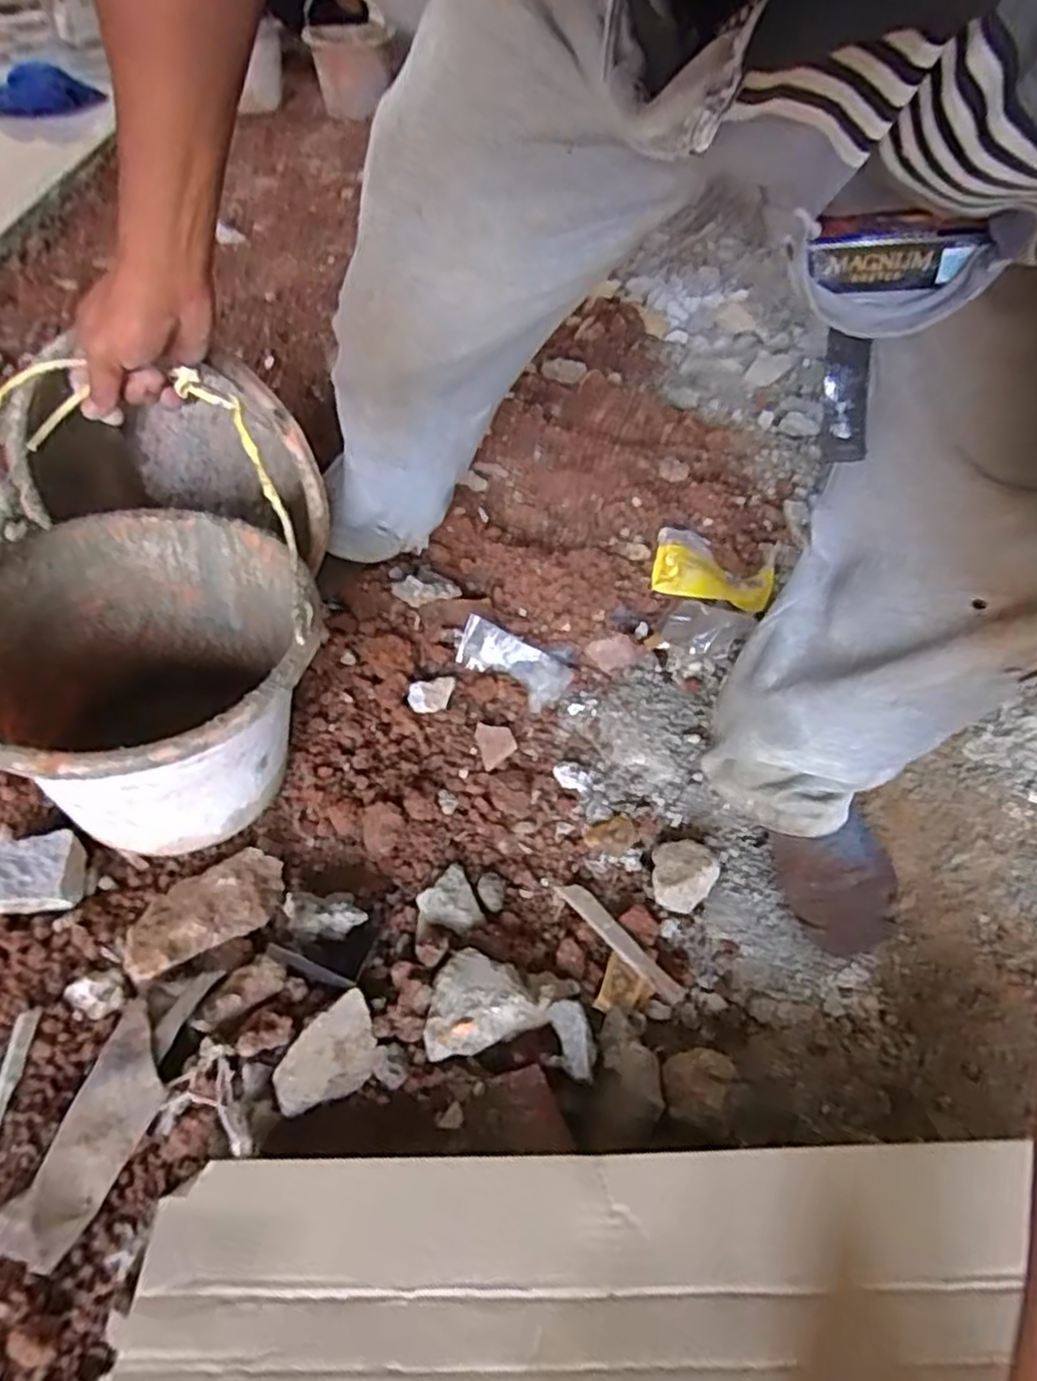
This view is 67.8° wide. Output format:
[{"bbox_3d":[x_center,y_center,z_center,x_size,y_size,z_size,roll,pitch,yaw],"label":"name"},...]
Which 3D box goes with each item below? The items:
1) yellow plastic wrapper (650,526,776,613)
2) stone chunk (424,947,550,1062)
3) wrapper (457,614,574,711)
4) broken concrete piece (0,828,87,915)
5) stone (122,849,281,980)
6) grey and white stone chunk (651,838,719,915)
[{"bbox_3d":[0.237,-0.149,0.929,0.146,0.034,0.098,8,49,4],"label":"yellow plastic wrapper"},{"bbox_3d":[-0.036,0.237,0.584,0.087,0.031,0.073,-28,55,-25],"label":"stone chunk"},{"bbox_3d":[0.001,-0.040,0.849,0.122,0.042,0.084,30,54,22],"label":"wrapper"},{"bbox_3d":[-0.415,0.152,0.639,0.090,0.047,0.063,-8,49,-10],"label":"broken concrete piece"},{"bbox_3d":[-0.253,0.178,0.625,0.127,0.044,0.068,-29,56,-26],"label":"stone"},{"bbox_3d":[0.147,0.159,0.683,0.053,0.026,0.065,8,48,4],"label":"grey and white stone chunk"}]

